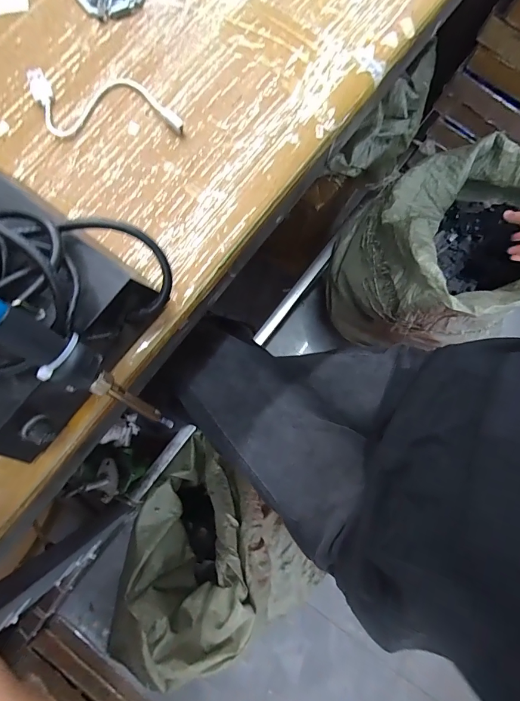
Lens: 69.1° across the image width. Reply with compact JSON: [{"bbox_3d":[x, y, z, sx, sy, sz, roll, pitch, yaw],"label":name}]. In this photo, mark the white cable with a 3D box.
[{"bbox_3d":[-0.118,-0.183,0.283,0.122,0.007,0.051,6,81,0],"label":"white cable"}]

